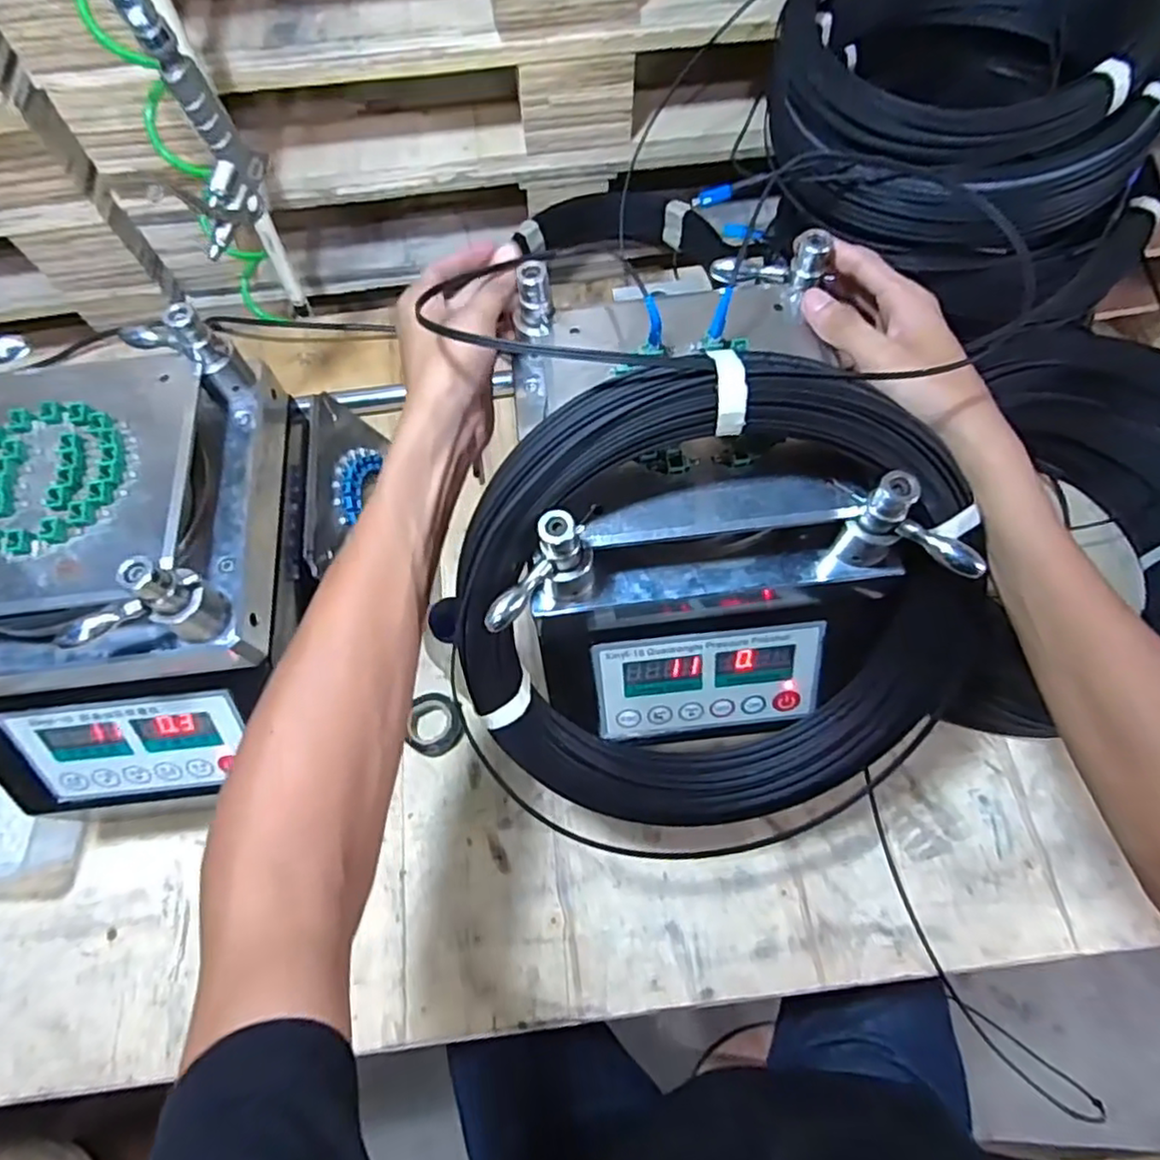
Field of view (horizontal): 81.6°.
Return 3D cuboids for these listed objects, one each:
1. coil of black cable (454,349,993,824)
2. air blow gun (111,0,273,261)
[{"bbox_3d":[0.092,0.020,0.413,0.285,0.310,0.064,-9,29,-3],"label":"coil of black cable"},{"bbox_3d":[-0.282,-0.327,0.473,0.022,0.169,0.078,29,72,13],"label":"air blow gun"}]

